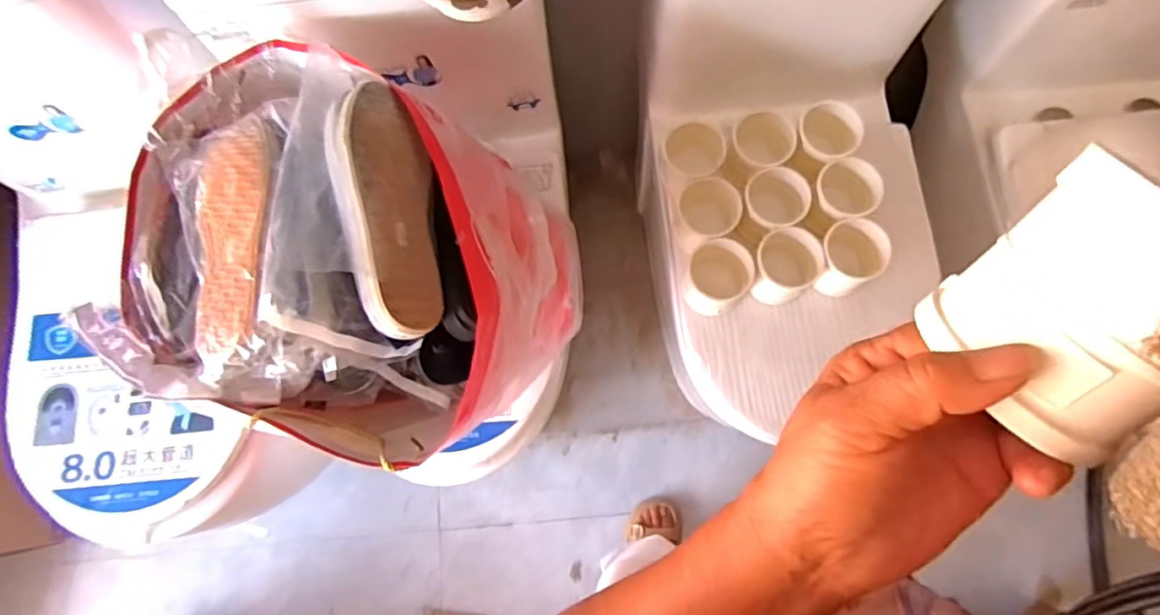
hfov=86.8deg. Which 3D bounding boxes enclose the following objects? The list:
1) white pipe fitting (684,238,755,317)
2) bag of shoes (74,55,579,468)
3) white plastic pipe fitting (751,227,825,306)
[{"bbox_3d":[0.181,-0.040,0.803,0.082,0.064,0.089,37,79,11],"label":"white pipe fitting"},{"bbox_3d":[-0.237,-0.043,0.682,0.428,0.308,0.372,16,76,6],"label":"bag of shoes"},{"bbox_3d":[0.267,-0.052,0.816,0.082,0.078,0.080,0,75,2],"label":"white plastic pipe fitting"}]

